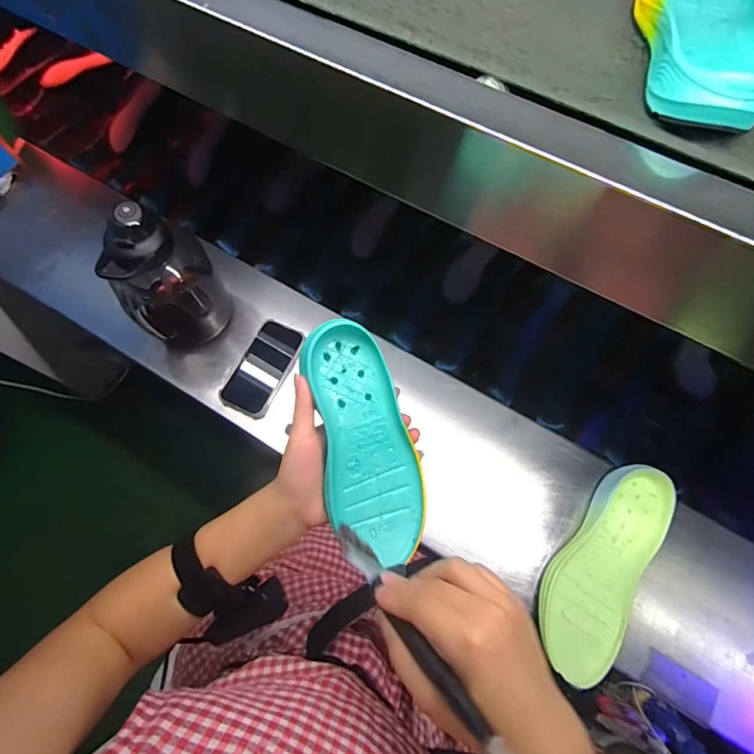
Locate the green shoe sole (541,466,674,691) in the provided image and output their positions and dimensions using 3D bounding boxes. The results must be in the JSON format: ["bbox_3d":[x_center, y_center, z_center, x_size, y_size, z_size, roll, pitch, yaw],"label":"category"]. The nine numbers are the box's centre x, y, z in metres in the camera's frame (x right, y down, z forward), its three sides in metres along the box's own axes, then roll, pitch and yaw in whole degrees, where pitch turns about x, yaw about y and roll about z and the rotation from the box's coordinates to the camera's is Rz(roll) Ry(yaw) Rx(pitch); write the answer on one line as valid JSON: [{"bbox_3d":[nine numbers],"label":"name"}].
[{"bbox_3d":[0.293,0.243,0.554,0.102,0.049,0.277,33,74,11],"label":"green shoe sole"}]

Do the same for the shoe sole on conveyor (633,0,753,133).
[{"bbox_3d":[0.235,-0.261,0.307,0.079,0.036,0.208,16,69,5],"label":"shoe sole on conveyor"}]

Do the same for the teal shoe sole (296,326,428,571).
[{"bbox_3d":[-0.012,0.053,0.356,0.077,0.022,0.195,-15,88,-7],"label":"teal shoe sole"}]

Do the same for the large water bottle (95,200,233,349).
[{"bbox_3d":[-0.293,-0.133,0.608,0.120,0.231,0.114,-24,72,-8],"label":"large water bottle"}]

